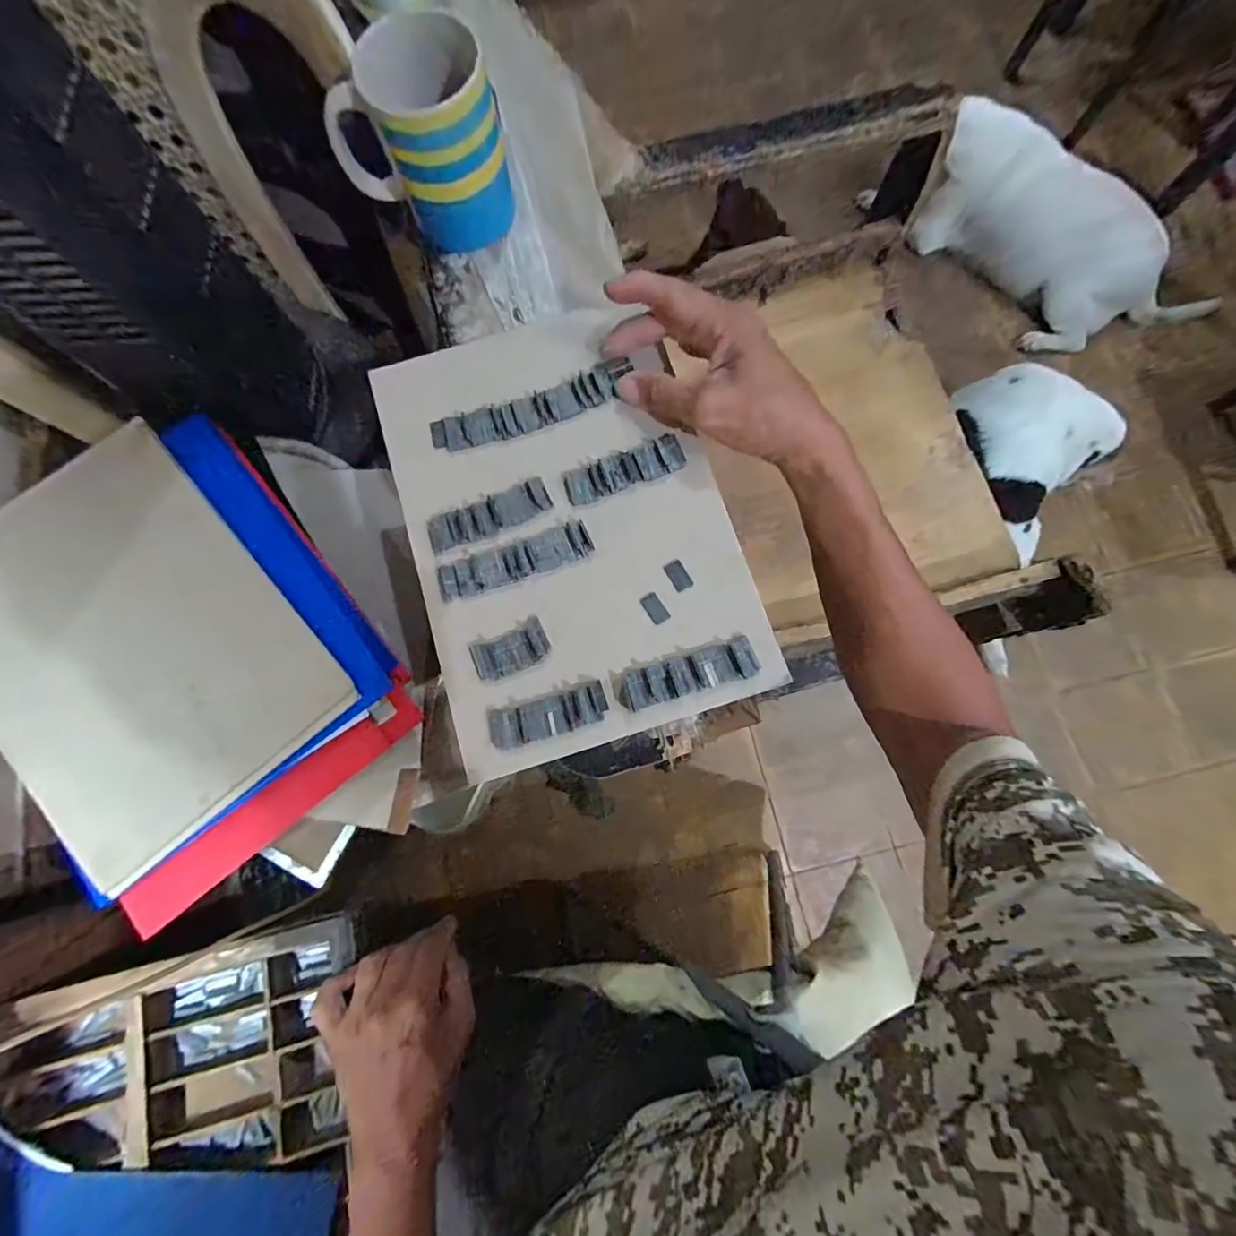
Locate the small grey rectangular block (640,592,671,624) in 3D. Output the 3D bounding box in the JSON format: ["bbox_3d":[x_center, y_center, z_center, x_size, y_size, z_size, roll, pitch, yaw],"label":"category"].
[{"bbox_3d":[0.024,-0.007,0.334,0.011,0.004,0.021,-32,81,-5],"label":"small grey rectangular block"}]

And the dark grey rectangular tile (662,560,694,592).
[{"bbox_3d":[0.039,-0.028,0.337,0.012,0.004,0.020,-30,81,-5],"label":"dark grey rectangular tile"}]

